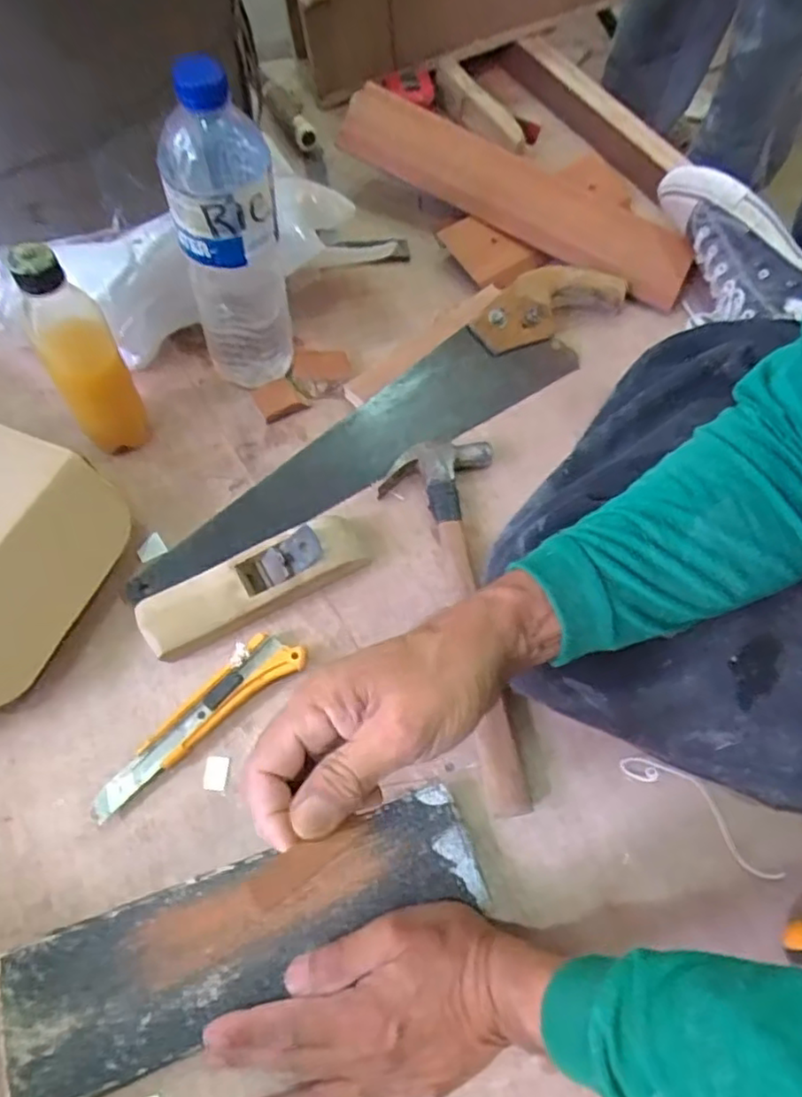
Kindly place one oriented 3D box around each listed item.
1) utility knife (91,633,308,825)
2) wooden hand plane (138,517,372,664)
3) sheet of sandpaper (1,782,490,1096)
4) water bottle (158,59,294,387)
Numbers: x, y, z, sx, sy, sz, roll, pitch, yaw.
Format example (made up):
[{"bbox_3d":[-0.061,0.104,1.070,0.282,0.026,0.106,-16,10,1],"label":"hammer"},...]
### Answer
[{"bbox_3d":[-0.150,0.121,0.471,0.173,0.019,0.040,-35,72,-20],"label":"utility knife"},{"bbox_3d":[-0.114,0.026,0.511,0.177,0.037,0.048,-27,69,-17],"label":"wooden hand plane"},{"bbox_3d":[-0.092,0.240,0.411,0.289,0.009,0.085,-19,65,-14],"label":"sheet of sandpaper"},{"bbox_3d":[-0.130,-0.232,0.503,0.076,0.259,0.078,-8,65,-9],"label":"water bottle"}]

